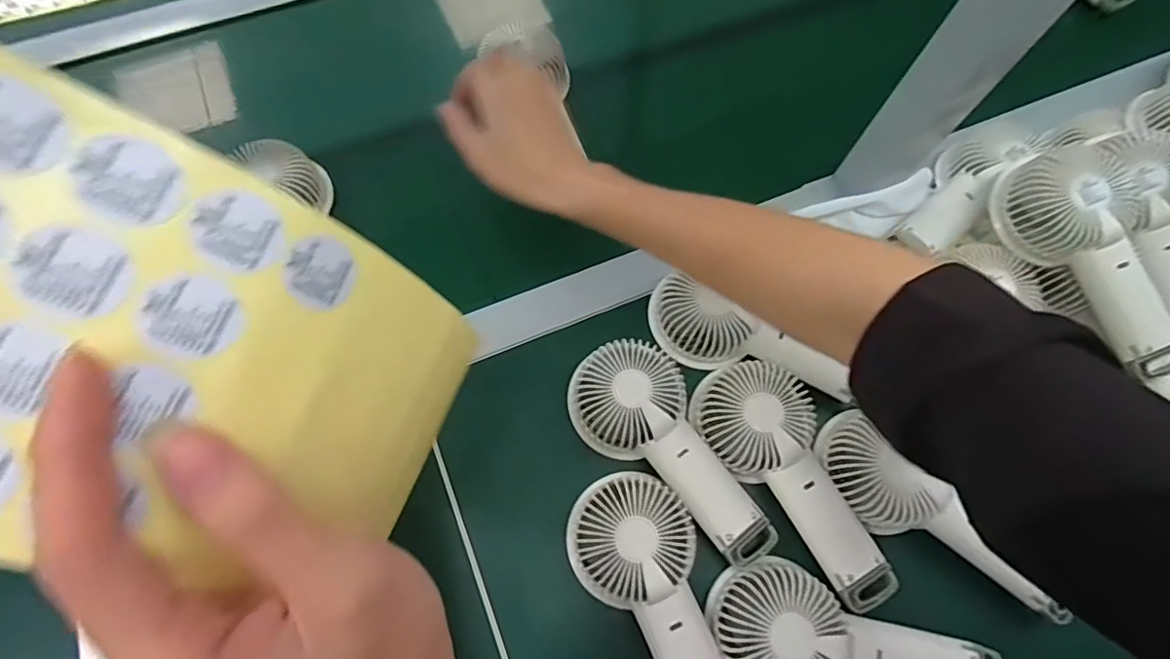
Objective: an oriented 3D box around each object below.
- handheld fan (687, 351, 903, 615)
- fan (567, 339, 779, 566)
[{"bbox_3d":[0.153,0.104,0.396,0.078,0.031,0.181,-30,73,-11],"label":"handheld fan"},{"bbox_3d":[0.068,0.083,0.404,0.084,0.035,0.179,-41,76,-14],"label":"fan"}]

